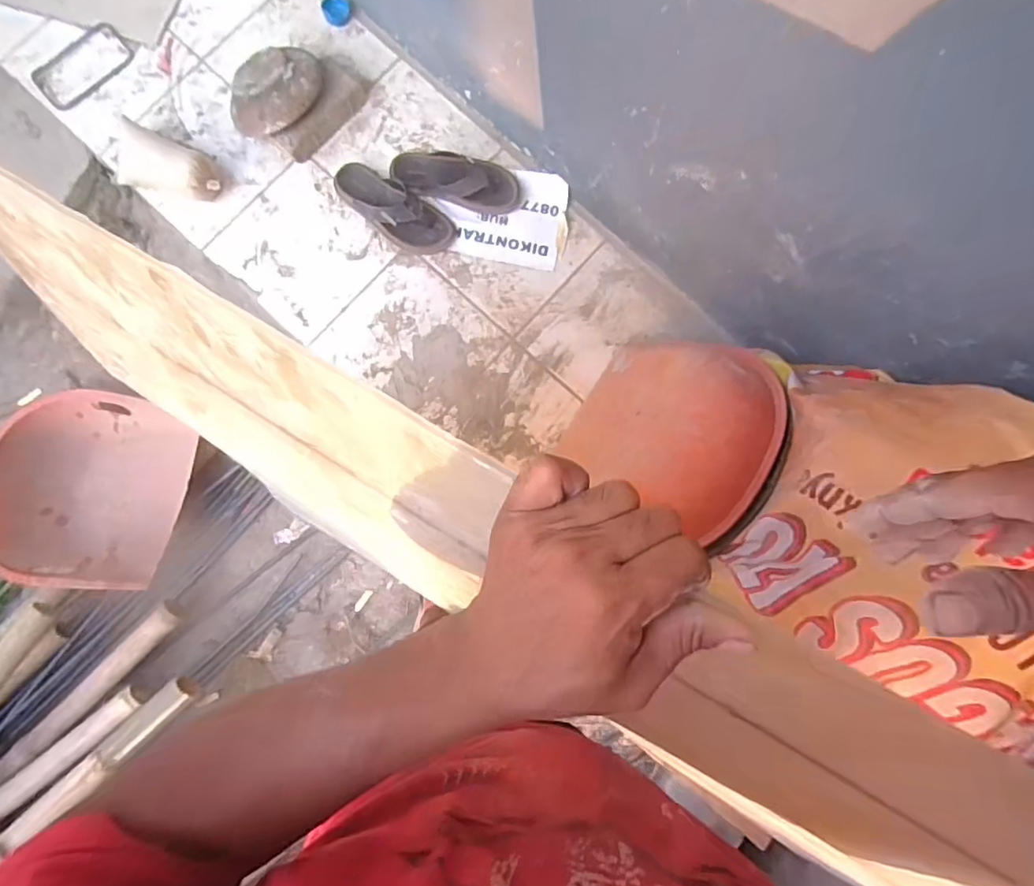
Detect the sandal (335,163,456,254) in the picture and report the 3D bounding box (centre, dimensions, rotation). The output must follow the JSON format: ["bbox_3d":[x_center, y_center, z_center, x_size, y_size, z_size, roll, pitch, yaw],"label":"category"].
[{"bbox_3d":[-0.261,-0.493,1.166,0.278,0.060,0.107,36,83,1],"label":"sandal"}]

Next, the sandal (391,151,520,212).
[{"bbox_3d":[-0.130,-0.556,1.178,0.282,0.048,0.101,15,83,-1],"label":"sandal"}]

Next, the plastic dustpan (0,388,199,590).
[{"bbox_3d":[-0.961,0.104,1.280,0.434,0.168,0.422,0,84,-3],"label":"plastic dustpan"}]

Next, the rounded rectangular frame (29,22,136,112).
[{"bbox_3d":[-0.954,-0.830,1.223,0.212,0.017,0.119,-41,87,-6],"label":"rounded rectangular frame"}]

